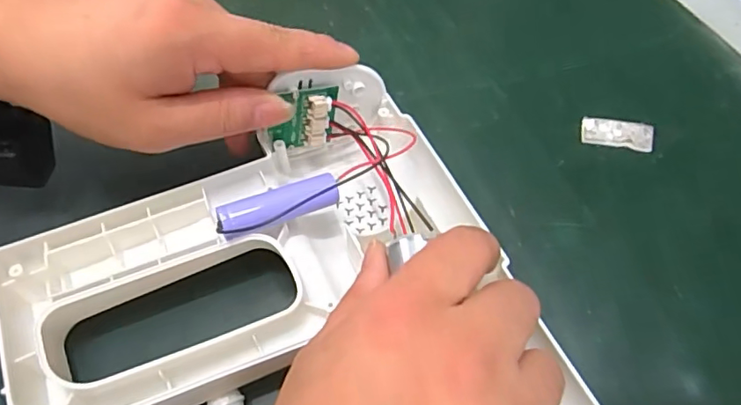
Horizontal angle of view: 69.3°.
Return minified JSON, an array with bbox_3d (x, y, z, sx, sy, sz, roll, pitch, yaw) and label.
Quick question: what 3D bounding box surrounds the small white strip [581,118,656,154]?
[{"bbox_3d":[0.125,-0.035,0.270,0.034,0.004,0.015,10,60,7],"label":"small white strip"}]

